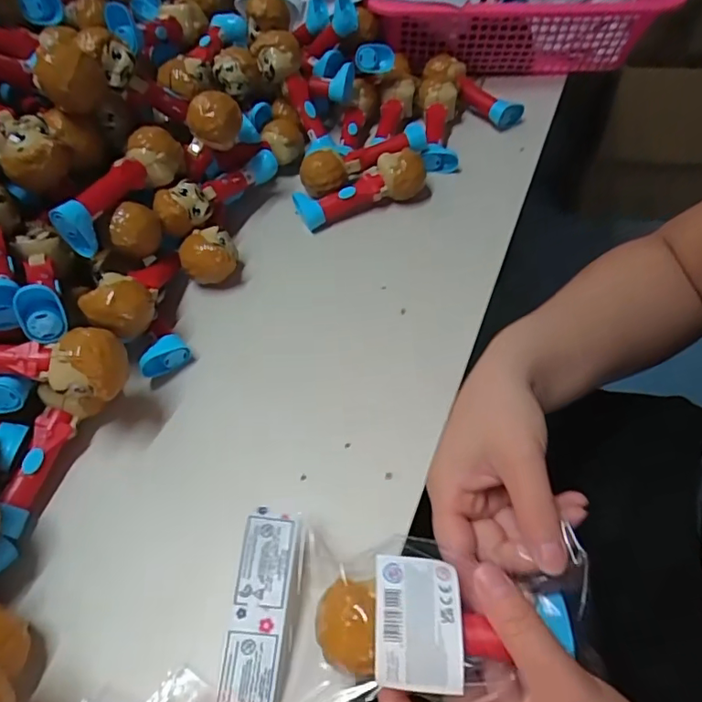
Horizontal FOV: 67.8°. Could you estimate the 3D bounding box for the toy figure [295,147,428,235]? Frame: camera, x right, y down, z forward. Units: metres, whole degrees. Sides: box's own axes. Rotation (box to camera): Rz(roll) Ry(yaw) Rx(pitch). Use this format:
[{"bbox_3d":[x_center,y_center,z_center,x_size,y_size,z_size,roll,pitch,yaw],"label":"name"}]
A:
[{"bbox_3d":[0.010,-0.149,0.484,0.123,0.041,0.042,-19,55,-10],"label":"toy figure"}]

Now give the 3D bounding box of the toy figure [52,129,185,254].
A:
[{"bbox_3d":[-0.177,-0.127,0.402,0.039,0.036,0.121,21,58,18],"label":"toy figure"}]

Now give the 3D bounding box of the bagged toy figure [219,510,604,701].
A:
[{"bbox_3d":[0.022,0.133,0.266,0.171,0.039,0.090,-3,53,6],"label":"bagged toy figure"}]

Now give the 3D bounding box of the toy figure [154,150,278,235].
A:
[{"bbox_3d":[-0.117,-0.140,0.457,0.034,0.035,0.127,25,47,20],"label":"toy figure"}]

